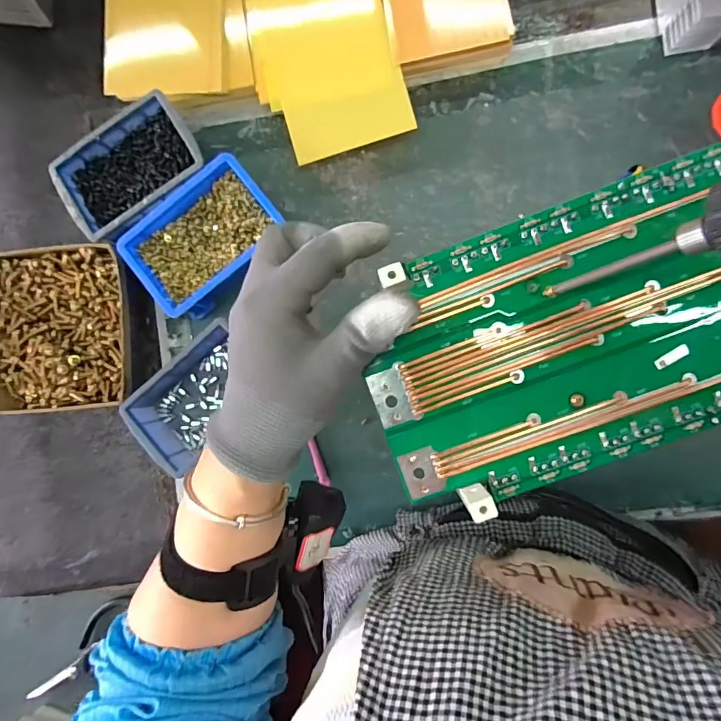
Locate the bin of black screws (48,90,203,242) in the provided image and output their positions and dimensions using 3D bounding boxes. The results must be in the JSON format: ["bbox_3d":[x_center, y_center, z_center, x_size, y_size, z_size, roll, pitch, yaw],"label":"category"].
[{"bbox_3d":[-0.236,-0.195,0.462,0.142,0.049,0.101,-34,87,2],"label":"bin of black screws"}]

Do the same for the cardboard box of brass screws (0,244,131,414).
[{"bbox_3d":[-0.314,-0.032,0.472,0.147,0.043,0.171,-5,88,3],"label":"cardboard box of brass screws"}]

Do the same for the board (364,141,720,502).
[{"bbox_3d":[0.139,-0.025,0.237,0.275,0.011,0.134,-21,88,3],"label":"board"}]

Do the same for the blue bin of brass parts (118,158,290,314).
[{"bbox_3d":[-0.157,-0.121,0.459,0.150,0.053,0.109,-39,87,2],"label":"blue bin of brass parts"}]

